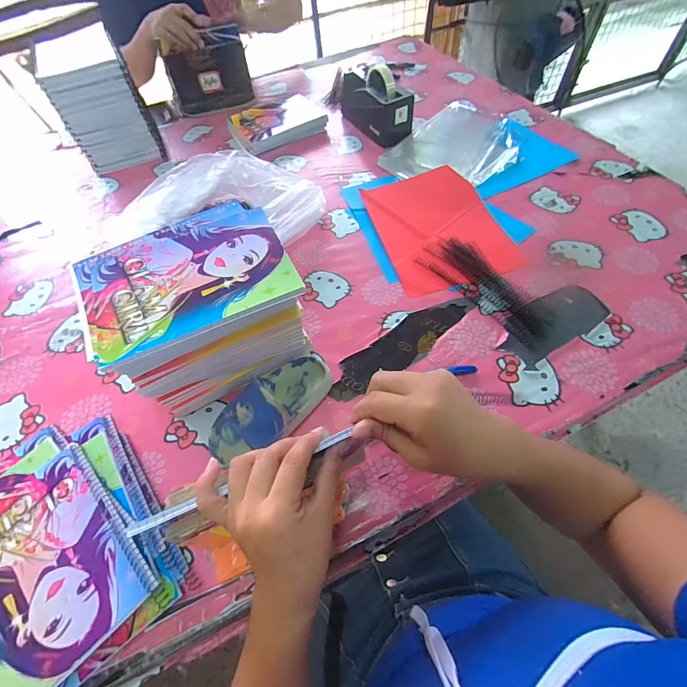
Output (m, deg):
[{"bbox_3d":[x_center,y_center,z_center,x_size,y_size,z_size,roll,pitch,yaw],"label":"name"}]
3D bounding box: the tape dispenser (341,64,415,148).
[{"bbox_3d":[0.064,-0.563,0.808,0.086,0.114,0.232,-25,59,-11],"label":"tape dispenser"}]

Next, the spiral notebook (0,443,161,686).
[{"bbox_3d":[-0.310,0.214,0.350,0.223,0.014,0.159,36,67,24],"label":"spiral notebook"}]

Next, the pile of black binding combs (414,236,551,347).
[{"bbox_3d":[0.232,-0.097,0.558,0.093,0.014,0.235,-35,61,-17],"label":"pile of black binding combs"}]

